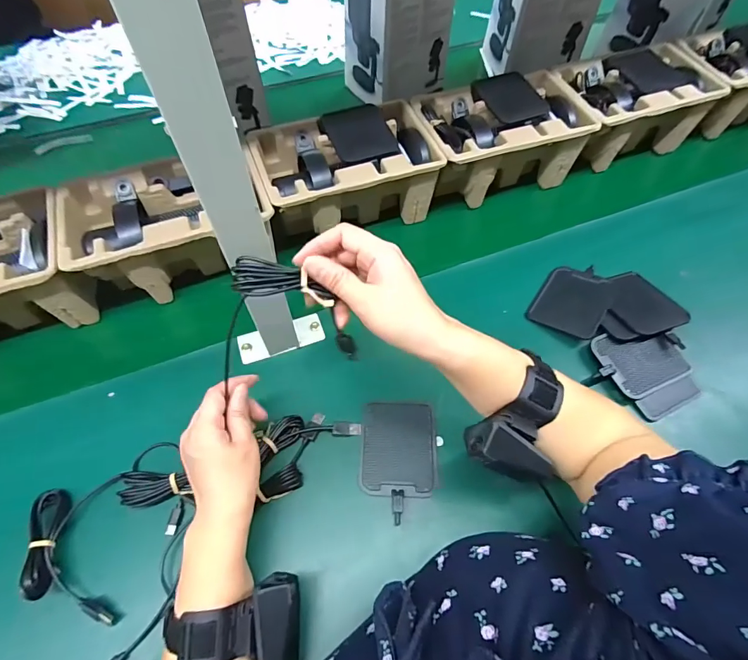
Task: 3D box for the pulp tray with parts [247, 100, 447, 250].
[{"bbox_3d":[-0.035,-0.208,0.581,0.223,0.113,0.136,-20,63,-10],"label":"pulp tray with parts"}]

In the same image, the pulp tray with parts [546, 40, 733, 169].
[{"bbox_3d":[0.397,-0.354,0.671,0.235,0.108,0.138,-20,63,-10],"label":"pulp tray with parts"}]

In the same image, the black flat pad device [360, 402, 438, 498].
[{"bbox_3d":[0.026,0.123,0.440,0.077,0.004,0.096,1,61,1],"label":"black flat pad device"}]

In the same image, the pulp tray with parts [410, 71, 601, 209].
[{"bbox_3d":[0.179,-0.280,0.621,0.225,0.102,0.145,-19,63,-9],"label":"pulp tray with parts"}]

